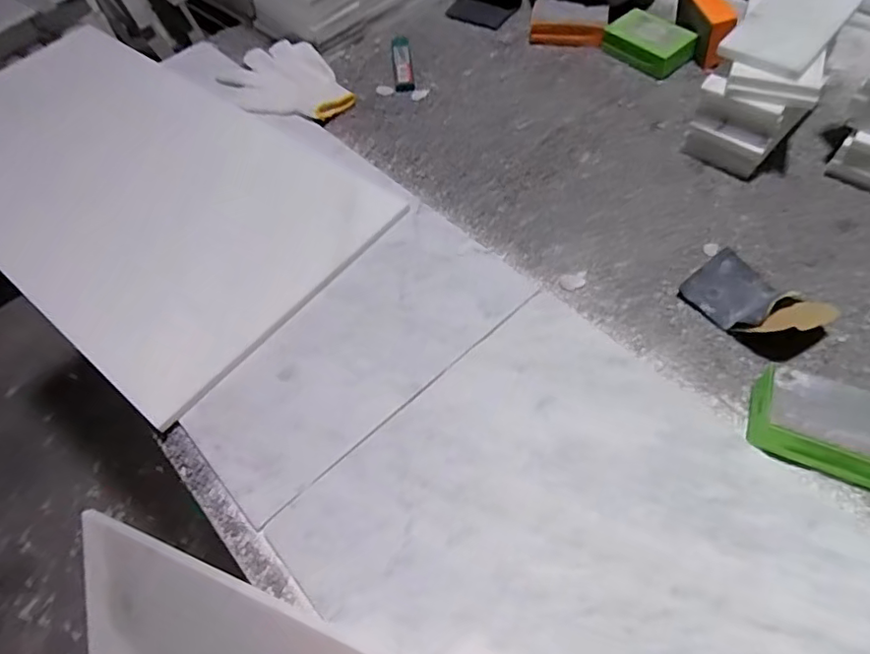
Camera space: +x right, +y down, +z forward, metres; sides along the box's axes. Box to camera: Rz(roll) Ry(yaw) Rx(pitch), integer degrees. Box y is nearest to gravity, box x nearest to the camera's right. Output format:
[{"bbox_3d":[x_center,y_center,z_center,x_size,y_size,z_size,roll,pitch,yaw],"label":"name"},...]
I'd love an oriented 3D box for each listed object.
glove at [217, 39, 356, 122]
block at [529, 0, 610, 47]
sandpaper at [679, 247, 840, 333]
[{"bbox_3d":[-0.191,-0.306,0.705,0.121,0.023,0.184,-30,59,-17],"label":"glove"},{"bbox_3d":[0.174,-0.392,0.733,0.096,0.031,0.063,16,57,13],"label":"block"},{"bbox_3d":[0.273,-0.025,0.479,0.066,0.030,0.103,-34,60,-20],"label":"sandpaper"}]

